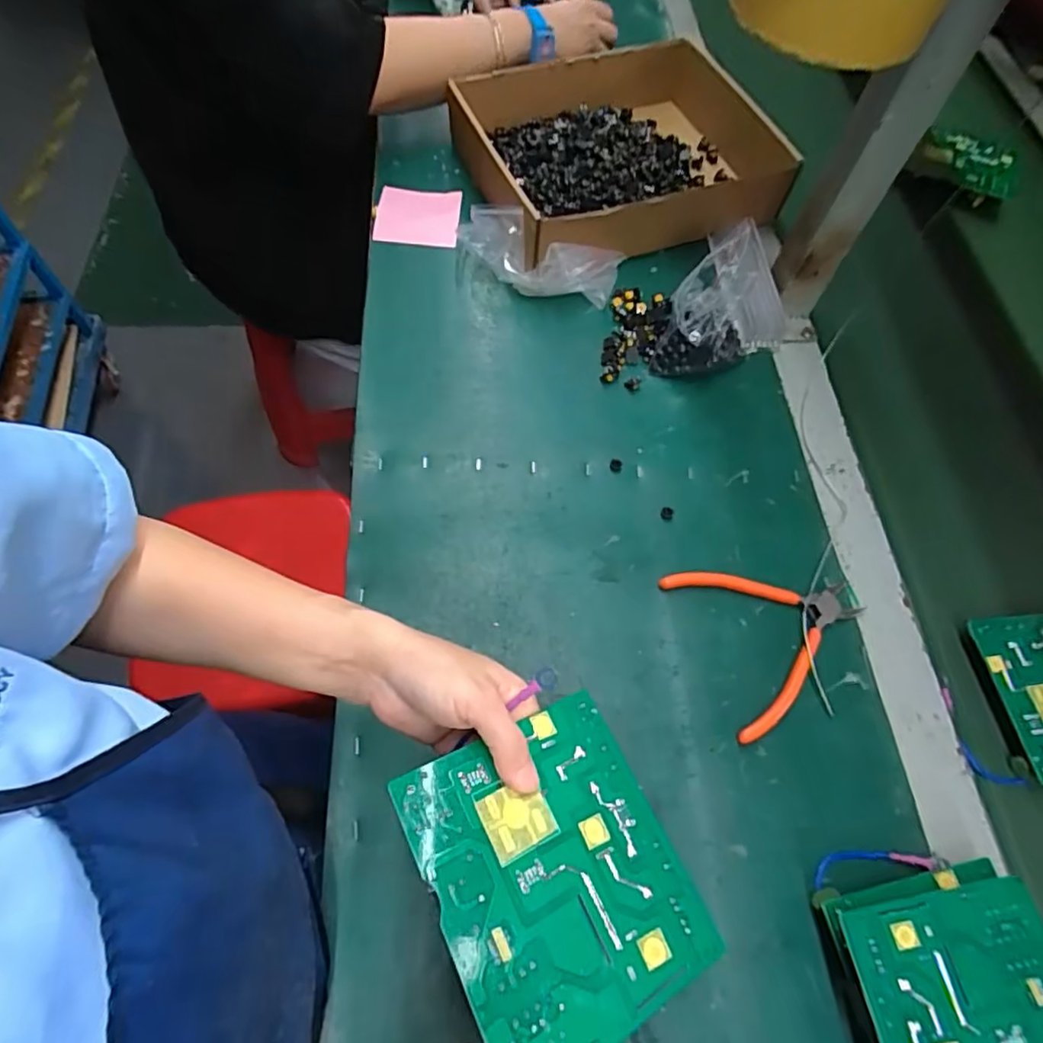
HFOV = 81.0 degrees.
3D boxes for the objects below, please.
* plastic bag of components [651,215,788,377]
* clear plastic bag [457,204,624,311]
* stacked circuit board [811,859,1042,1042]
[{"bbox_3d":[0.183,-0.183,0.533,0.094,0.121,0.083,28,65,10],"label":"plastic bag of components"},{"bbox_3d":[0.013,-0.262,0.594,0.163,0.062,0.064,15,64,4],"label":"clear plastic bag"},{"bbox_3d":[0.243,0.277,0.343,0.116,0.049,0.140,-7,64,-7],"label":"stacked circuit board"}]

